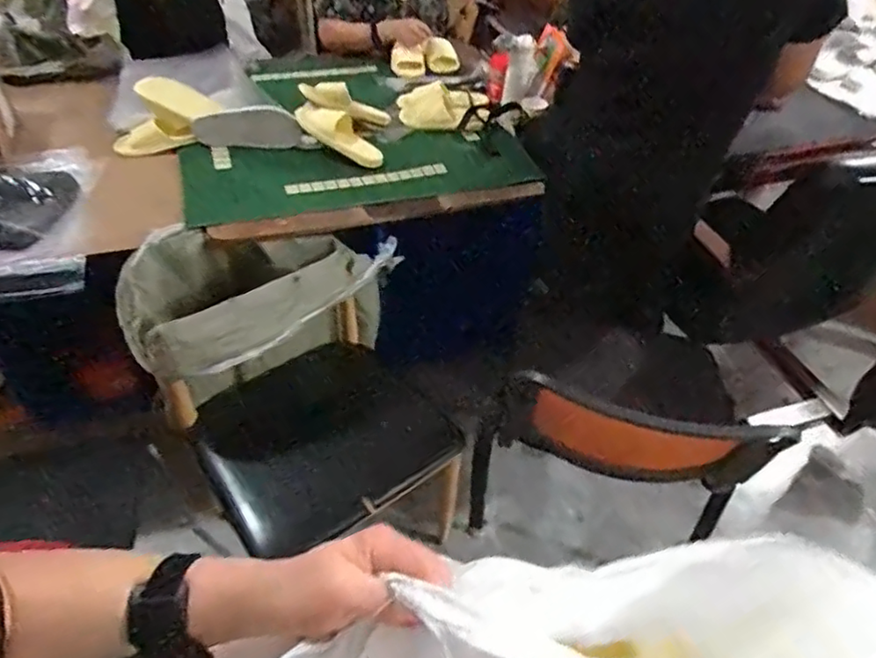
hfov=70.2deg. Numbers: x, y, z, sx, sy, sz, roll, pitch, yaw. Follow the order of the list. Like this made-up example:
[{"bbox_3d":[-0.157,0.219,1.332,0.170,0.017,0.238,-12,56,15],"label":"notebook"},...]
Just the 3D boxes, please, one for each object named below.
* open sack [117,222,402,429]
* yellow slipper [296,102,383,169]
[{"bbox_3d":[-0.374,-0.042,1.430,0.592,0.318,0.370,-20,50,-20],"label":"open sack"},{"bbox_3d":[-0.263,-0.534,1.703,0.264,0.090,0.103,32,45,-14],"label":"yellow slipper"}]

